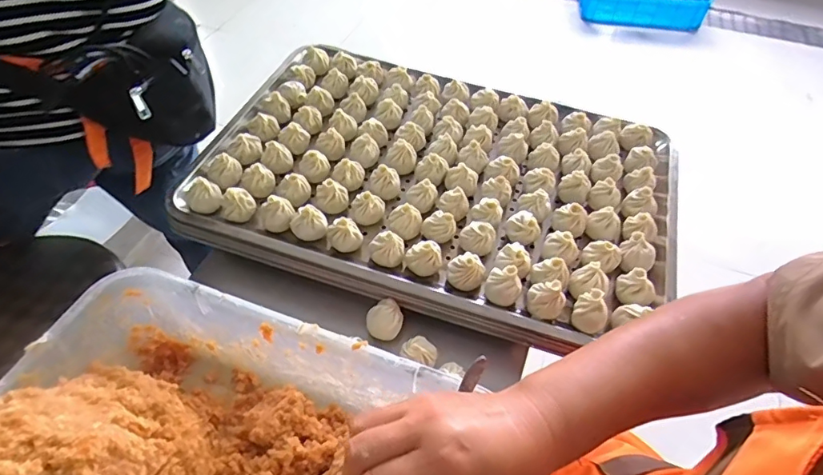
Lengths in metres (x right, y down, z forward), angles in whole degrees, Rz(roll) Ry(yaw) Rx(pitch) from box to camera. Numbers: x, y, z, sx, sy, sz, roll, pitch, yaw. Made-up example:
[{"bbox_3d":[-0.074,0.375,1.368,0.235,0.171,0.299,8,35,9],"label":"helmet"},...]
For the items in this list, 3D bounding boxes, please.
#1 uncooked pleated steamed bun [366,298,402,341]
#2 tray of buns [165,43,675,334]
[{"bbox_3d":[-0.030,0.089,0.533,0.038,0.026,0.034,-13,53,-12],"label":"uncooked pleated steamed bun"},{"bbox_3d":[0.035,-0.090,0.640,0.588,0.045,0.385,16,53,10],"label":"tray of buns"}]

